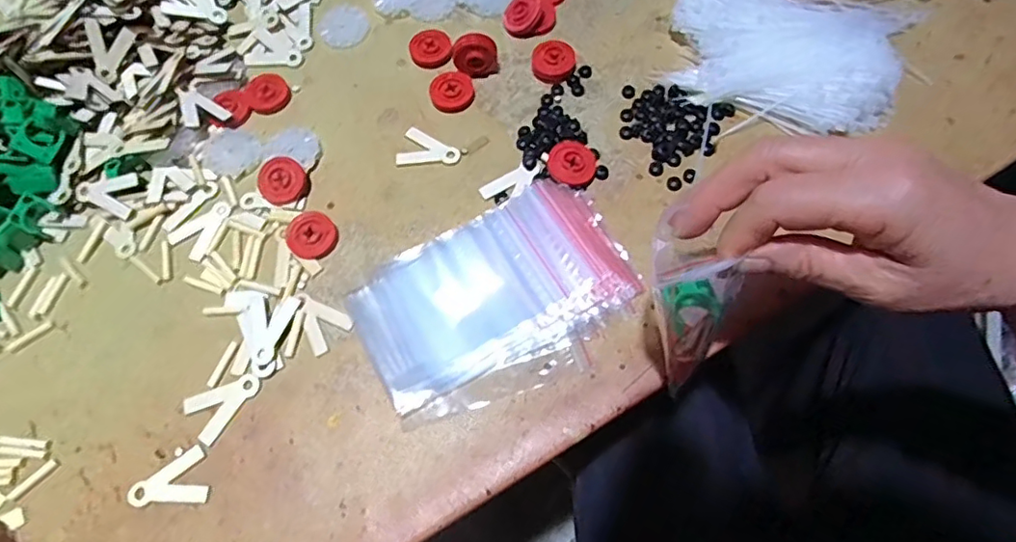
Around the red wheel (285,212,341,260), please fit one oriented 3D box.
[{"bbox_3d":[-0.132,-0.024,0.392,0.032,0.005,0.032,2,83,-15],"label":"red wheel"}]

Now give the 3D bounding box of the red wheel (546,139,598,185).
[{"bbox_3d":[0.044,-0.074,0.402,0.032,0.011,0.032,-1,67,2],"label":"red wheel"}]

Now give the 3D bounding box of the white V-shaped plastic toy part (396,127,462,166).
[{"bbox_3d":[-0.056,-0.087,0.419,0.045,0.004,0.030,13,68,7],"label":"white V-shaped plastic toy part"}]

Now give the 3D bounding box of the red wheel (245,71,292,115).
[{"bbox_3d":[-0.180,-0.134,0.437,0.031,0.007,0.031,-1,67,2],"label":"red wheel"}]

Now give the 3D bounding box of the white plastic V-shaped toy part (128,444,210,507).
[{"bbox_3d":[-0.195,0.122,0.334,0.043,0.004,0.030,-15,67,-4],"label":"white plastic V-shaped toy part"}]

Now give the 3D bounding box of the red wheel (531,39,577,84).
[{"bbox_3d":[0.034,-0.158,0.440,0.033,0.013,0.035,-1,67,2],"label":"red wheel"}]

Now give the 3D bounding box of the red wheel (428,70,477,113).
[{"bbox_3d":[-0.042,-0.134,0.433,0.034,0.008,0.032,-1,67,2],"label":"red wheel"}]

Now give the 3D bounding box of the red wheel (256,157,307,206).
[{"bbox_3d":[-0.157,-0.062,0.405,0.032,0.008,0.032,35,83,-7],"label":"red wheel"}]

